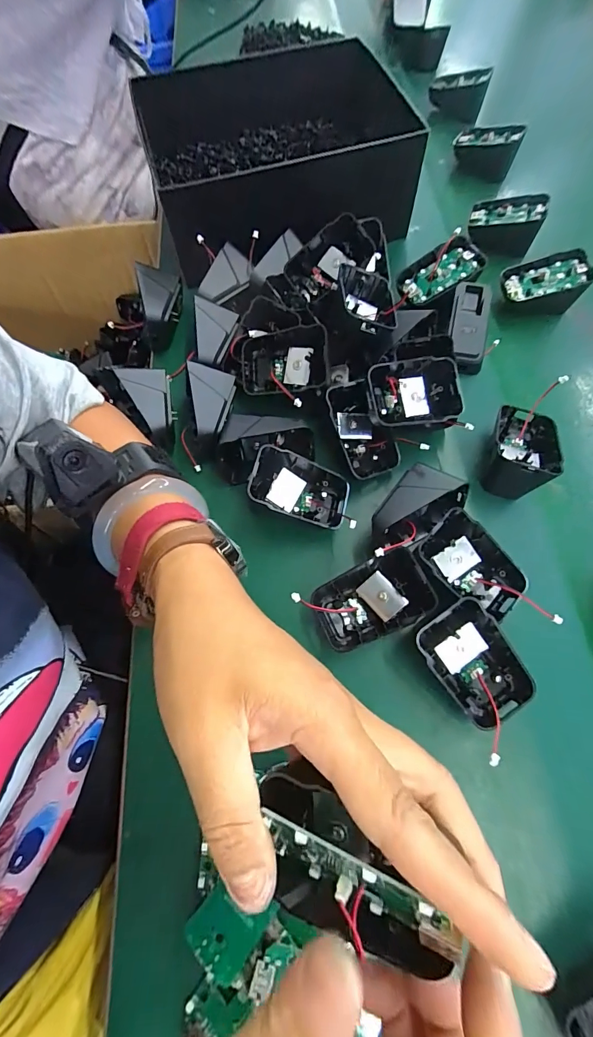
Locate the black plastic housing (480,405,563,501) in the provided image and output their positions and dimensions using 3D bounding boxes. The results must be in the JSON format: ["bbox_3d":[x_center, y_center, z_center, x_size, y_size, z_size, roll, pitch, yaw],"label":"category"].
[{"bbox_3d":[0.165,-0.052,0.294,0.043,0.043,0.067,23,70,8],"label":"black plastic housing"}]

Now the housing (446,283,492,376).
[{"bbox_3d":[0.142,-0.159,0.332,0.030,0.019,0.070,2,91,0],"label":"housing"}]

